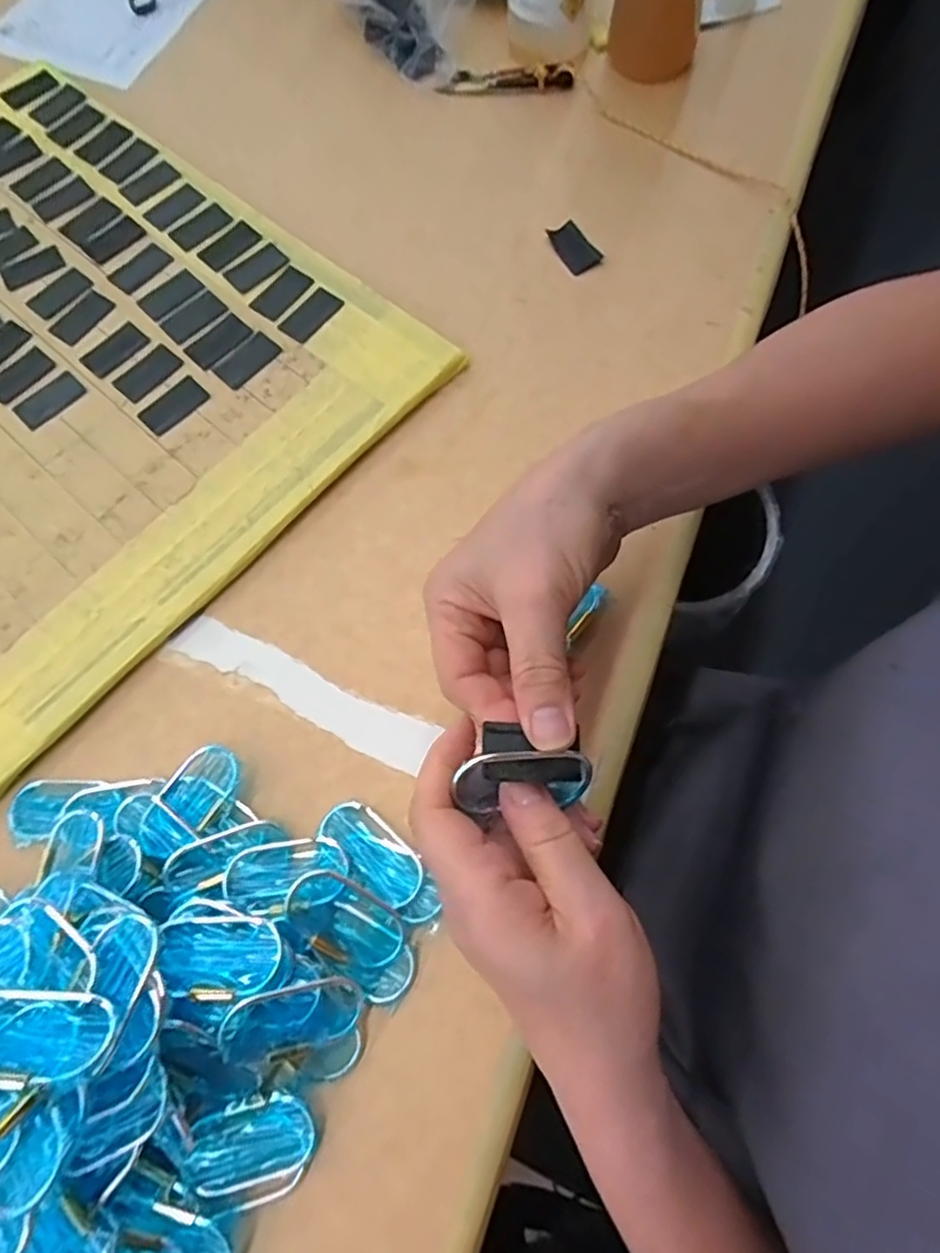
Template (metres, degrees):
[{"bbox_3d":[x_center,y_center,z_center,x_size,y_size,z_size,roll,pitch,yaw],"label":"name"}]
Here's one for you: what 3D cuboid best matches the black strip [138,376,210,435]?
[{"bbox_3d":[-0.190,-0.142,0.417,0.026,0.004,0.042,41,77,15],"label":"black strip"}]

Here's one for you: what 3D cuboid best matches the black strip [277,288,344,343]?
[{"bbox_3d":[-0.106,-0.209,0.435,0.026,0.004,0.042,39,76,15],"label":"black strip"}]

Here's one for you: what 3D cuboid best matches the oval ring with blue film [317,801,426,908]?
[{"bbox_3d":[-0.048,0.110,0.318,0.057,0.004,0.029,36,61,18],"label":"oval ring with blue film"}]

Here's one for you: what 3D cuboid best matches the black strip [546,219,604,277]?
[{"bbox_3d":[0.073,-0.264,0.452,0.024,0.006,0.039,-26,71,-7],"label":"black strip"}]

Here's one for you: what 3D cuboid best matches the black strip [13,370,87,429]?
[{"bbox_3d":[-0.271,-0.147,0.418,0.025,0.004,0.042,40,76,15],"label":"black strip"}]

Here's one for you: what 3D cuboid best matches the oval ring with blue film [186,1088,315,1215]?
[{"bbox_3d":[-0.094,0.224,0.278,0.051,0.009,0.038,-14,70,-3],"label":"oval ring with blue film"}]

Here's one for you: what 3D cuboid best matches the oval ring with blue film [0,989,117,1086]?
[{"bbox_3d":[-0.165,0.152,0.242,0.057,0.004,0.031,5,36,-6],"label":"oval ring with blue film"}]

